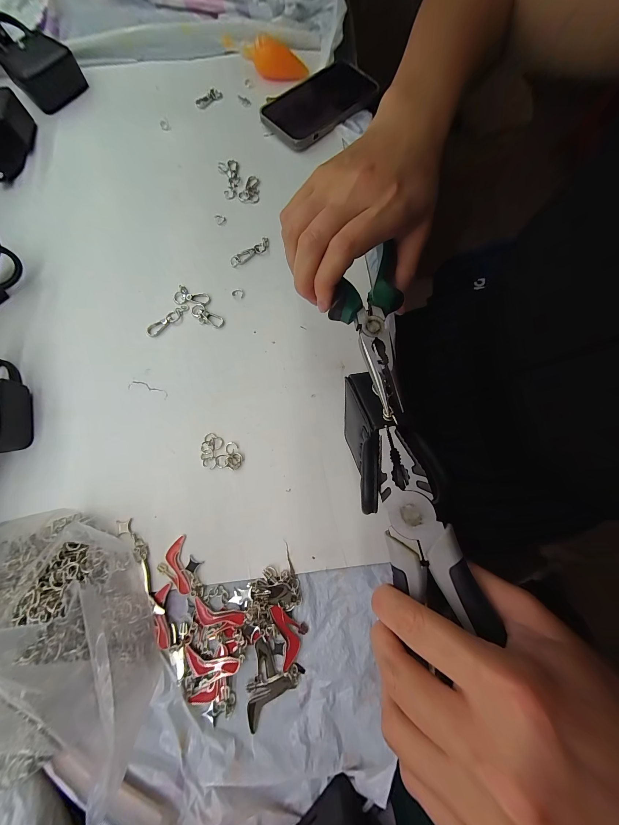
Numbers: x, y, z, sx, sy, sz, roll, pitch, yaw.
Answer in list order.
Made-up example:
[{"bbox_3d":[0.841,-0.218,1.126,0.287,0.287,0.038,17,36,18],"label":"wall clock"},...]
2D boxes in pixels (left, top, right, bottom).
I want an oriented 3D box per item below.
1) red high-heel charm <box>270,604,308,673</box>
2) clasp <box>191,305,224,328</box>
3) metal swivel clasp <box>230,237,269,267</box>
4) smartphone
[{"bbox_3d":[-0.015,0.183,0.226,0.025,0.004,0.046,-18,77,-3],"label":"red high-heel charm"},{"bbox_3d":[-0.113,-0.105,0.296,0.040,0.004,0.017,33,80,9],"label":"clasp"},{"bbox_3d":[-0.069,-0.186,0.315,0.052,0.007,0.015,-36,78,-7],"label":"metal swivel clasp"},{"bbox_3d":[0.012,-0.417,0.362,0.163,0.013,0.087,-43,79,-8],"label":"smartphone"}]

